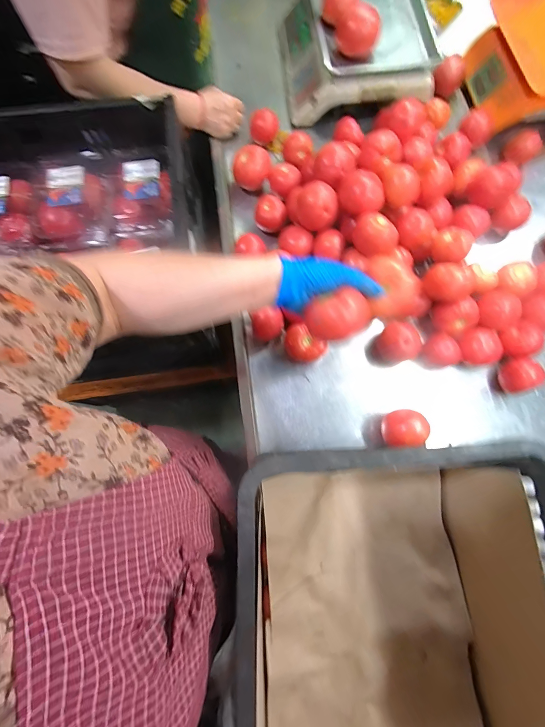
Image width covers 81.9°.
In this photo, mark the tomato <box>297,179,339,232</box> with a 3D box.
[{"bbox_3d":[0.086,-0.304,0.608,0.076,0.055,0.067,10,77,2],"label":"tomato"}]

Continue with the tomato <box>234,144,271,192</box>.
[{"bbox_3d":[-0.046,-0.419,0.671,0.084,0.062,0.064,5,77,1],"label":"tomato"}]

